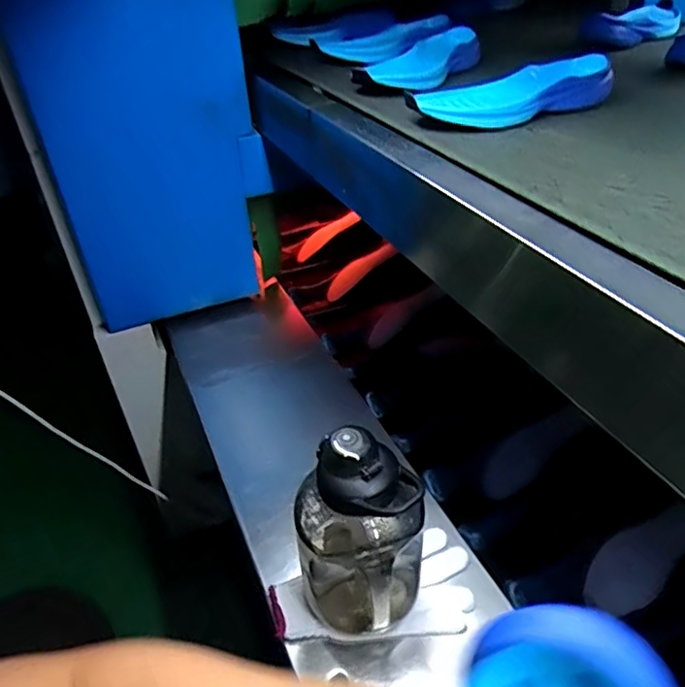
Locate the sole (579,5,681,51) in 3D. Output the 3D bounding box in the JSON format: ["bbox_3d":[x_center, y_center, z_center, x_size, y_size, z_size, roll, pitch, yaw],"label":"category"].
[{"bbox_3d":[0.509,-0.542,1.006,0.267,0.049,0.085,-27,43,-30],"label":"sole"}]

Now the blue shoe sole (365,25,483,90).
[{"bbox_3d":[0.114,-0.402,0.846,0.092,0.049,0.246,17,40,24],"label":"blue shoe sole"}]

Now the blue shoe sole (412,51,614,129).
[{"bbox_3d":[0.197,-0.283,0.673,0.239,0.046,0.077,-19,38,-20],"label":"blue shoe sole"}]

